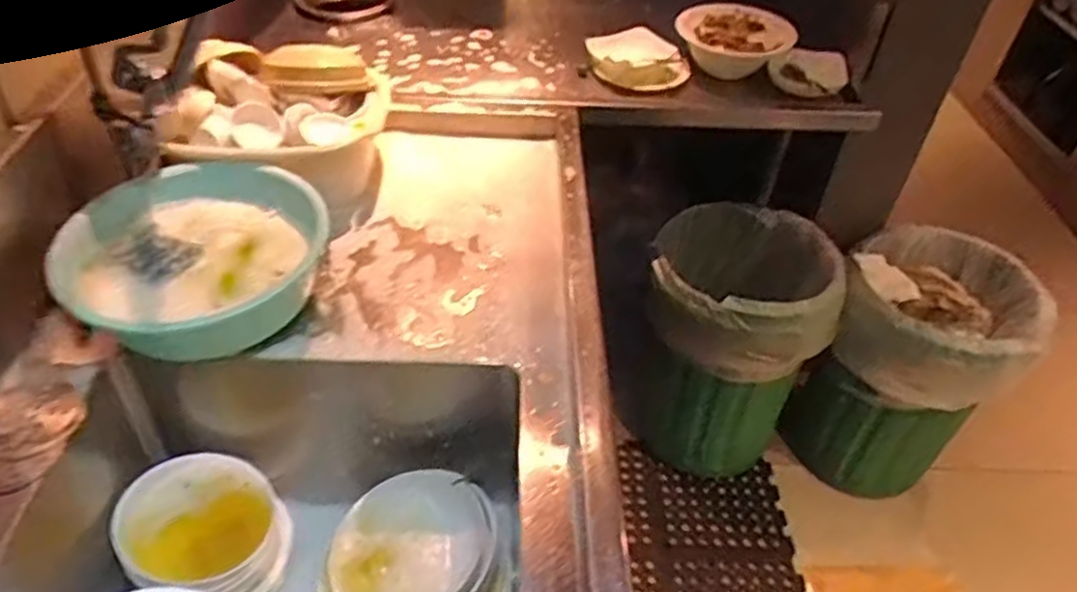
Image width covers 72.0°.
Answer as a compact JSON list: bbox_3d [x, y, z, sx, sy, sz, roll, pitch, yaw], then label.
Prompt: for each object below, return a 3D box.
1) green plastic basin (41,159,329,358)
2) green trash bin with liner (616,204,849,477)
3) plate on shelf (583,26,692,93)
[{"bbox_3d":[-0.458,-0.055,0.992,0.312,0.118,0.312,2,43,-2],"label":"green plastic basin"},{"bbox_3d":[0.430,0.114,1.722,0.381,0.600,0.387,20,46,16],"label":"green trash bin with liner"},{"bbox_3d":[0.183,-0.473,1.476,0.205,0.071,0.139,31,50,26],"label":"plate on shelf"}]

